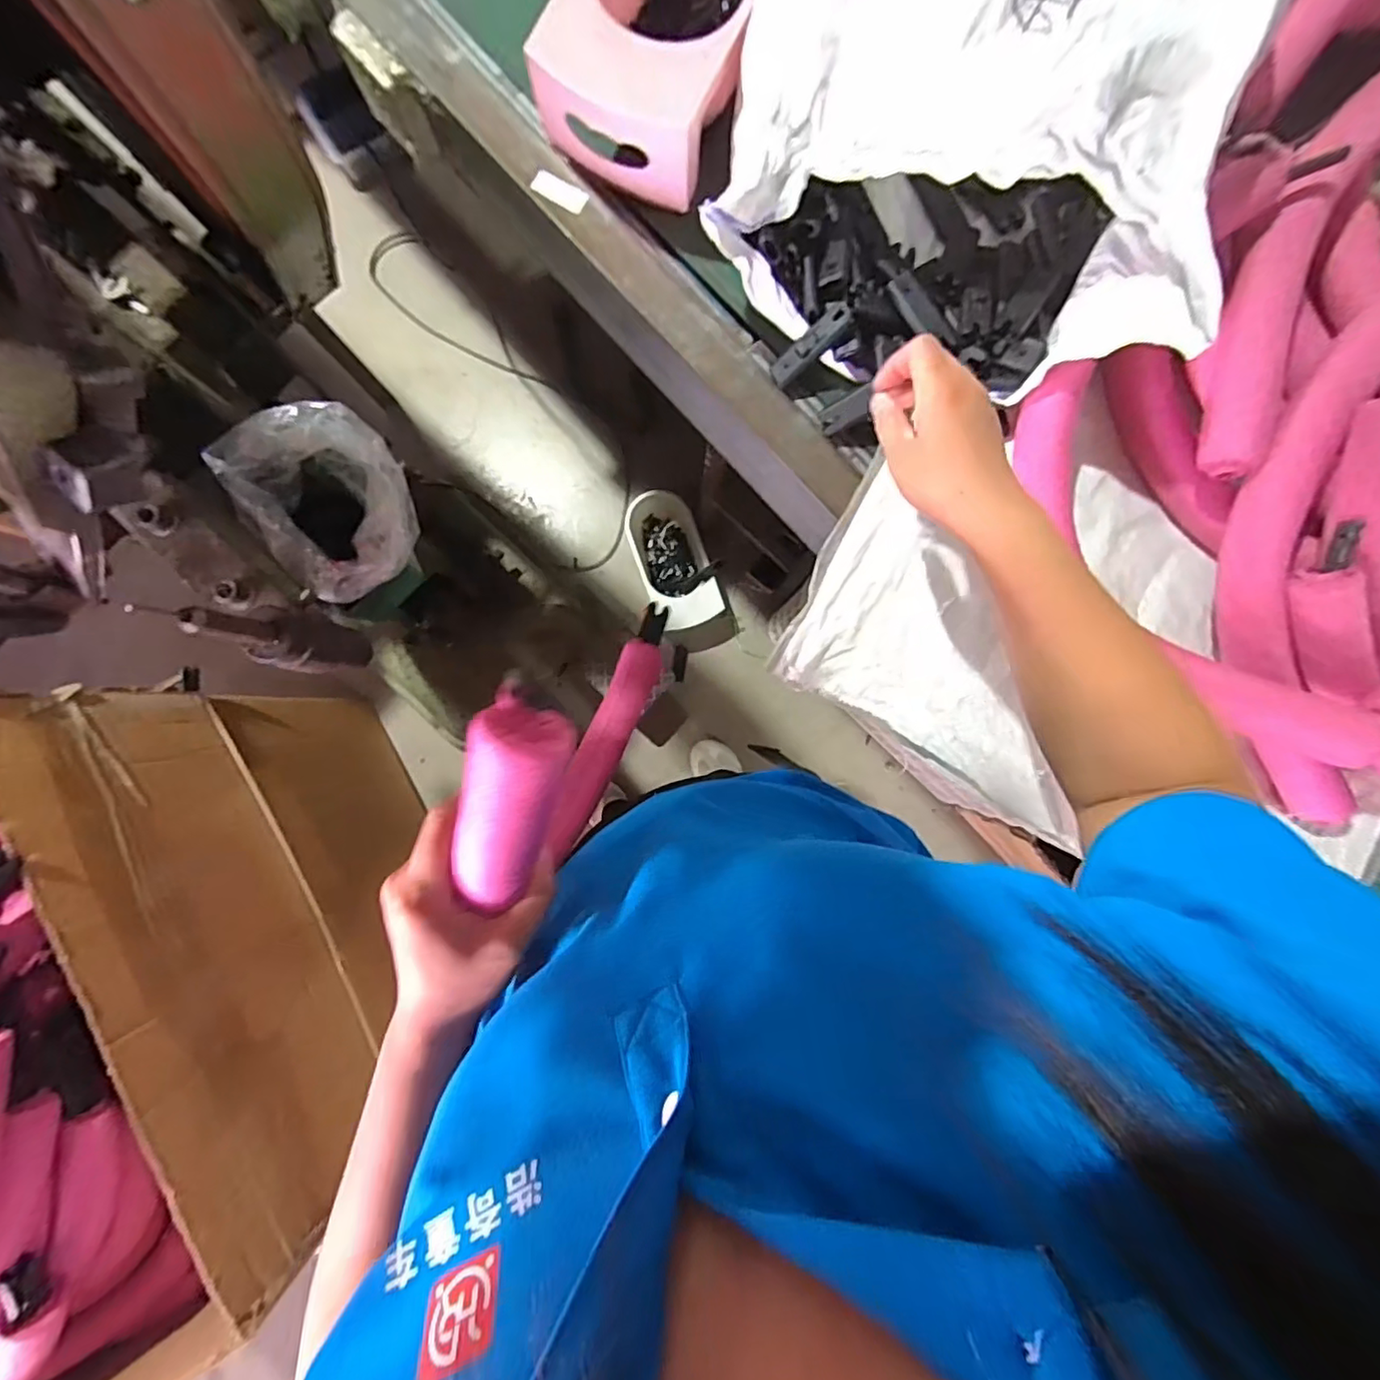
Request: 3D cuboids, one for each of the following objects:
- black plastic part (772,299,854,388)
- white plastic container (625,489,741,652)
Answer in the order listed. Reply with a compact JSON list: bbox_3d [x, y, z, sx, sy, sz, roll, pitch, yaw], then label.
[{"bbox_3d":[0.110,-0.311,0.542,0.081,0.009,0.027,-37,89,24],"label":"black plastic part"},{"bbox_3d":[-0.027,-0.275,1.361,0.170,0.077,0.373,-18,88,-2],"label":"white plastic container"}]

